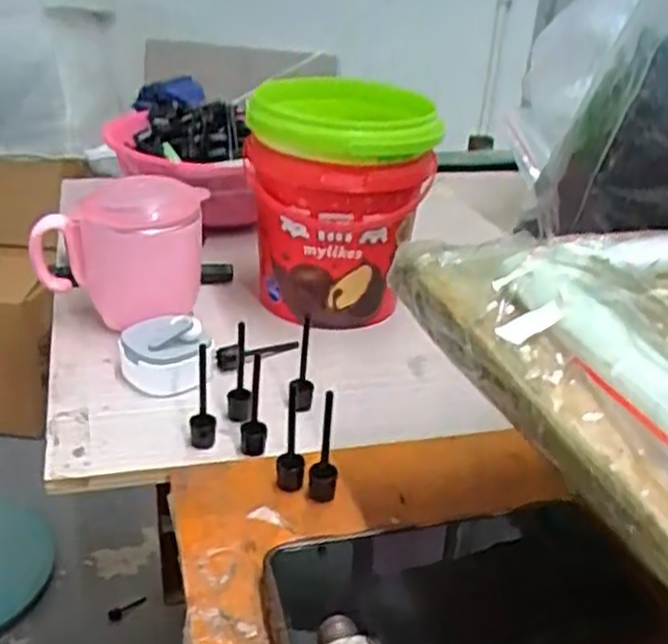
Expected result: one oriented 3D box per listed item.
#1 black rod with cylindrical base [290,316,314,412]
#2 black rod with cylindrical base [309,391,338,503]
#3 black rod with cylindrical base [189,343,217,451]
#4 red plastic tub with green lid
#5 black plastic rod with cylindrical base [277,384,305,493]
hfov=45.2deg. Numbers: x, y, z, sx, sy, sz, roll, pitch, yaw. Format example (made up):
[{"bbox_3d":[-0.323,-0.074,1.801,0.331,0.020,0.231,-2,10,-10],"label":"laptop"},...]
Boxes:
[{"bbox_3d":[-0.018,0.027,0.483,0.013,0.061,0.020,6,28,1],"label":"black rod with cylindrical base"},{"bbox_3d":[-0.004,0.064,0.407,0.014,0.061,0.012,6,28,1],"label":"black rod with cylindrical base"},{"bbox_3d":[-0.073,0.041,0.448,0.015,0.063,0.018,1,28,-7],"label":"black rod with cylindrical base"},{"bbox_3d":[0.001,-0.098,0.601,0.127,0.169,0.143,3,28,-3],"label":"red plastic tub with green lid"},{"bbox_3d":[-0.021,0.061,0.413,0.014,0.060,0.012,3,28,-3],"label":"black plastic rod with cylindrical base"}]

